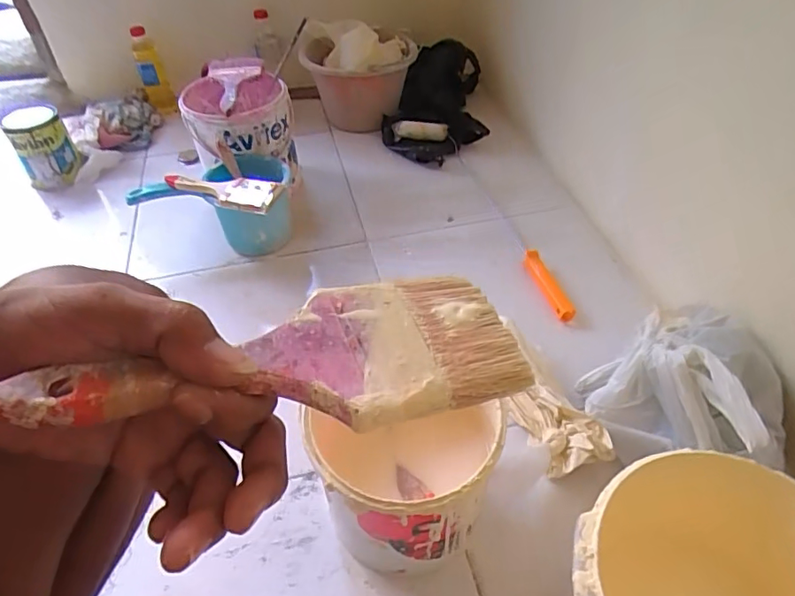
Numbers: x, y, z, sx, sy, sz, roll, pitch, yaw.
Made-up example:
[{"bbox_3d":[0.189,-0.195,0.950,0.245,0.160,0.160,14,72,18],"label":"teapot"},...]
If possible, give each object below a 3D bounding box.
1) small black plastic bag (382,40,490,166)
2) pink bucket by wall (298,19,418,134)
[{"bbox_3d":[0.078,-0.405,1.126,0.215,0.147,0.296,0,46,1],"label":"small black plastic bag"},{"bbox_3d":[-0.084,-0.471,1.152,0.239,0.197,0.201,3,46,4],"label":"pink bucket by wall"}]

